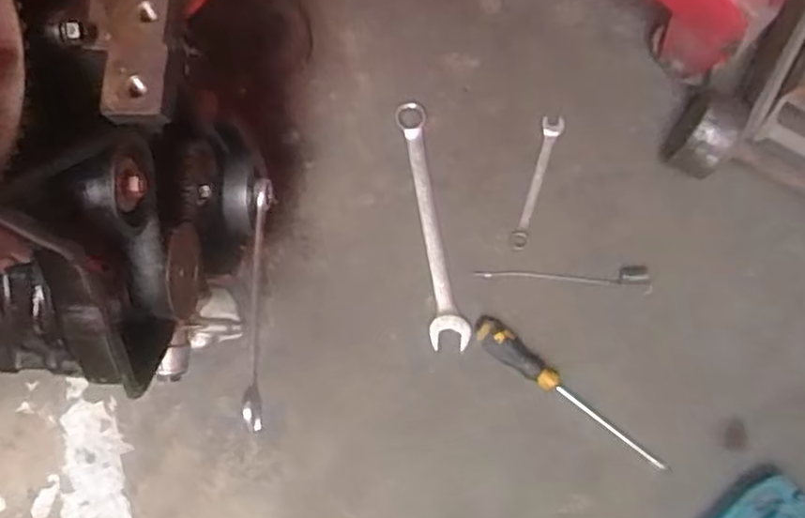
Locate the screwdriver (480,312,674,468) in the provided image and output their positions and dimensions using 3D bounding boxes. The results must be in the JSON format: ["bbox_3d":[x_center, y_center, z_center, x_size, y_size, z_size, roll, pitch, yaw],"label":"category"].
[{"bbox_3d":[0.179,0.145,0.771,0.246,0.026,0.031,38,82,6],"label":"screwdriver"}]

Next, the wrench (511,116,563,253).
[{"bbox_3d":[0.154,-0.087,0.825,0.024,0.007,0.163,16,80,2],"label":"wrench"}]

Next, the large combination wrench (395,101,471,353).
[{"bbox_3d":[0.029,-0.042,0.837,0.042,0.010,0.290,-10,80,-2],"label":"large combination wrench"}]

